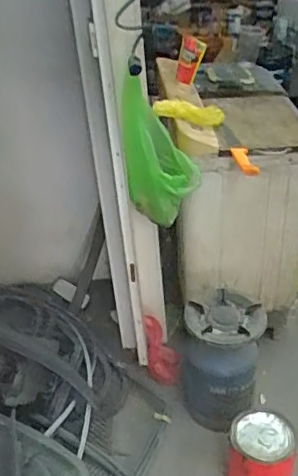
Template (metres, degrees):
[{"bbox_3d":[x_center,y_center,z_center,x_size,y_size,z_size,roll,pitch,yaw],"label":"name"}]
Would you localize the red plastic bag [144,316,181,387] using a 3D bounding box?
[{"bbox_3d":[0.031,0.351,1.814,0.079,0.110,0.232,-15,82,-17],"label":"red plastic bag"}]

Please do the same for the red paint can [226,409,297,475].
[{"bbox_3d":[0.282,0.557,1.462,0.157,0.183,0.157,-4,34,3],"label":"red paint can"}]

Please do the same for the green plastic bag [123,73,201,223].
[{"bbox_3d":[0.029,-0.200,1.449,0.181,0.419,0.153,-4,34,3],"label":"green plastic bag"}]

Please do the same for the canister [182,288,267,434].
[{"bbox_3d":[0.208,0.346,1.642,0.234,0.331,0.225,-1,35,7],"label":"canister"}]

